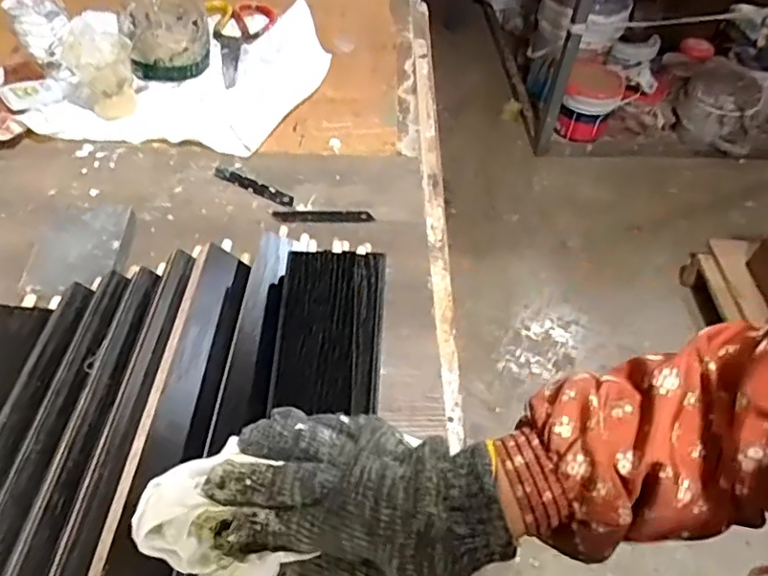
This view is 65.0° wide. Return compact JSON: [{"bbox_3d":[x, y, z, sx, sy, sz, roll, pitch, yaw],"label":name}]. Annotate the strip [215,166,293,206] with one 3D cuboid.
[{"bbox_3d":[-0.131,-0.102,0.605,0.094,0.005,0.016,27,51,17],"label":"strip"}]

